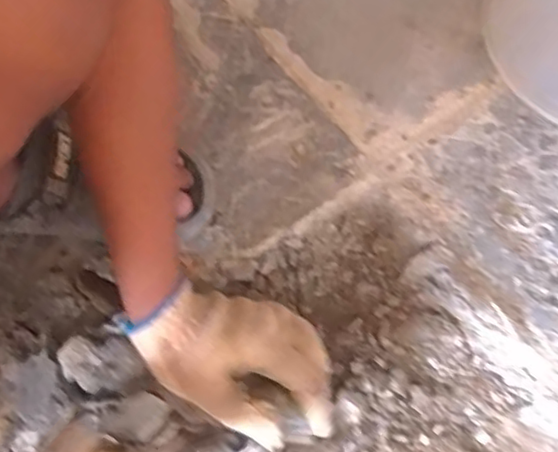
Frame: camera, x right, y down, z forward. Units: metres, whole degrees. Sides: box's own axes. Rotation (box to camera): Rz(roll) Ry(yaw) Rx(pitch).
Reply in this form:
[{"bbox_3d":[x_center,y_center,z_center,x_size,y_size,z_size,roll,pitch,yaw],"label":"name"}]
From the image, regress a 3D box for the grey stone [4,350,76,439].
[{"bbox_3d":[-0.196,0.138,0.523,0.045,0.039,0.061,-28,71,-11],"label":"grey stone"}]

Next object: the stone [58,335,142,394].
[{"bbox_3d":[-0.146,0.113,0.517,0.064,0.022,0.041,4,68,1],"label":"stone"}]

